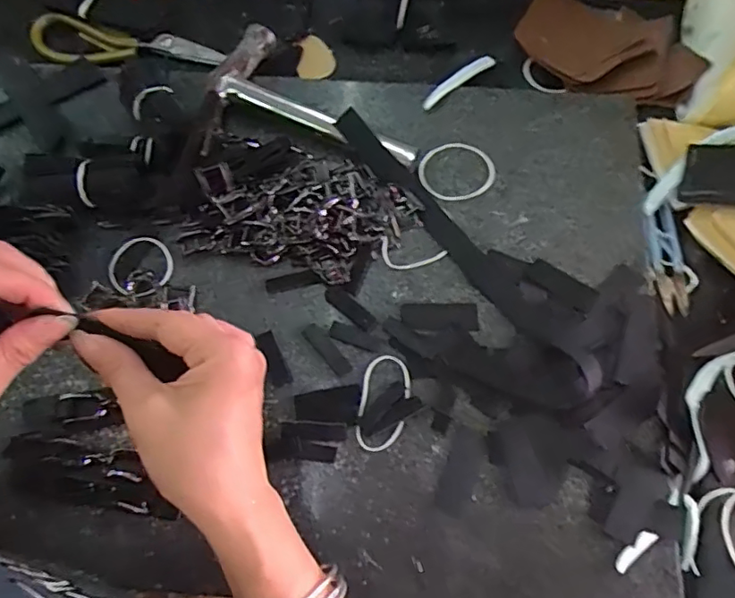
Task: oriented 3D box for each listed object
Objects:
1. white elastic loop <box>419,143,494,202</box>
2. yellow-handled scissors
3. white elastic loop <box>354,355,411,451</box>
[{"bbox_3d":[0.071,-0.103,0.470,0.061,0.009,0.052,-24,75,-7],"label":"white elastic loop"},{"bbox_3d":[-0.243,-0.244,0.573,0.198,0.026,0.058,14,69,8],"label":"yellow-handled scissors"},{"bbox_3d":[0.012,0.071,0.404,0.033,0.007,0.066,9,69,6],"label":"white elastic loop"}]

